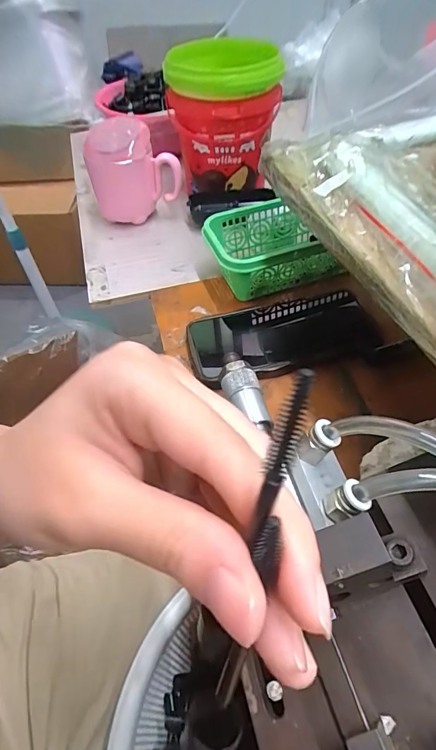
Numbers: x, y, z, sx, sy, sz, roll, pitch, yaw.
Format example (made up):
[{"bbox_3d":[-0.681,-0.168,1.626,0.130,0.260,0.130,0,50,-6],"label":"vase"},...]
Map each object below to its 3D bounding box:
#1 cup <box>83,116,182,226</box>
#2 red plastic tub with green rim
[{"bbox_3d":[-0.104,-0.246,0.496,0.100,0.101,0.066,-21,53,-14],"label":"cup"},{"bbox_3d":[0.005,-0.314,0.494,0.124,0.139,0.119,-2,51,2],"label":"red plastic tub with green rim"}]

